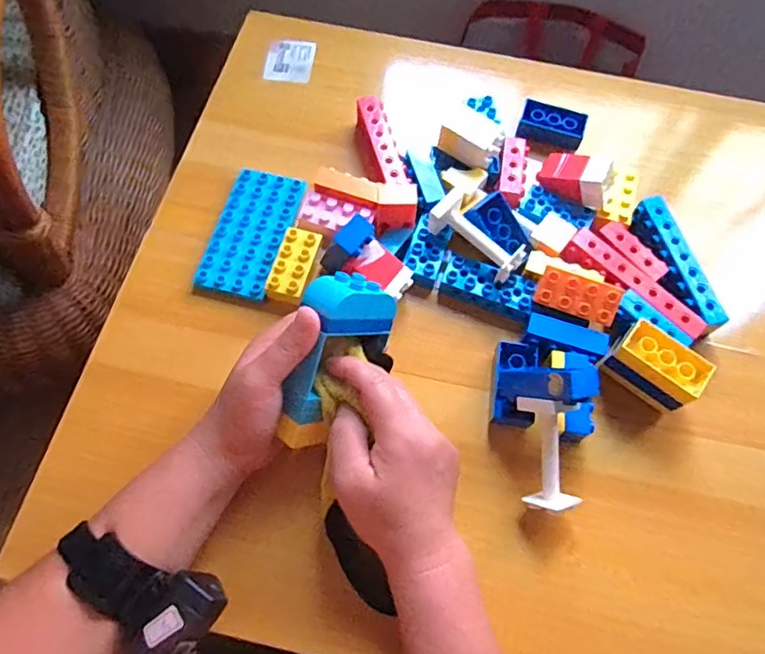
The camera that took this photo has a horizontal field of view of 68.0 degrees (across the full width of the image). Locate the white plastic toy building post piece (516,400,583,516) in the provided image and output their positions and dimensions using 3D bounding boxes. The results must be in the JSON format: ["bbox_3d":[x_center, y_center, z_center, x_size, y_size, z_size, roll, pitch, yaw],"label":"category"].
[{"bbox_3d":[0.121,0.092,0.408,0.036,0.026,0.081,-6,95,0],"label":"white plastic toy building post piece"}]

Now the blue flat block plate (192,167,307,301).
[{"bbox_3d":[-0.116,-0.086,0.506,0.064,0.013,0.127,13,67,4],"label":"blue flat block plate"}]

